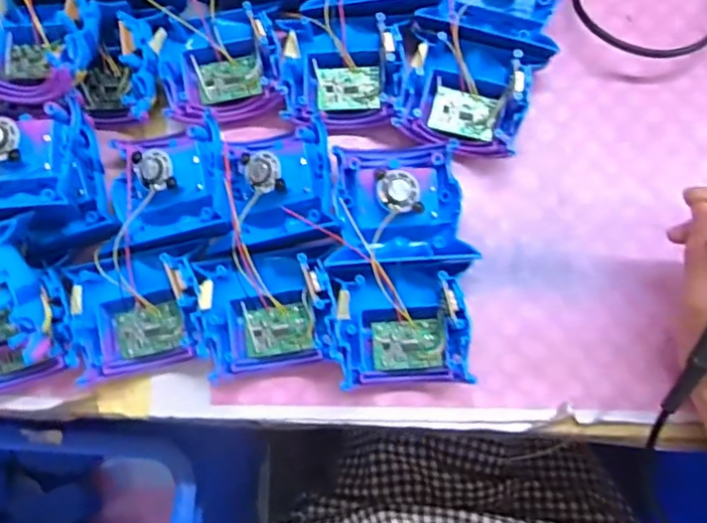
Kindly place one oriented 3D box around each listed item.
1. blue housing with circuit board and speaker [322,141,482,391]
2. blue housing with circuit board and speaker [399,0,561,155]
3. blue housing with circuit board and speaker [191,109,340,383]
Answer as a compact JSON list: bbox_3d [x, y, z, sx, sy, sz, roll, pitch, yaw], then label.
[{"bbox_3d":[0.030,-0.001,0.392,0.092,0.037,0.158,-4,80,0],"label":"blue housing with circuit board and speaker"},{"bbox_3d":[0.087,-0.148,0.413,0.085,0.038,0.146,20,81,5],"label":"blue housing with circuit board and speaker"},{"bbox_3d":[-0.055,-0.009,0.388,0.089,0.034,0.151,-5,80,0],"label":"blue housing with circuit board and speaker"}]

